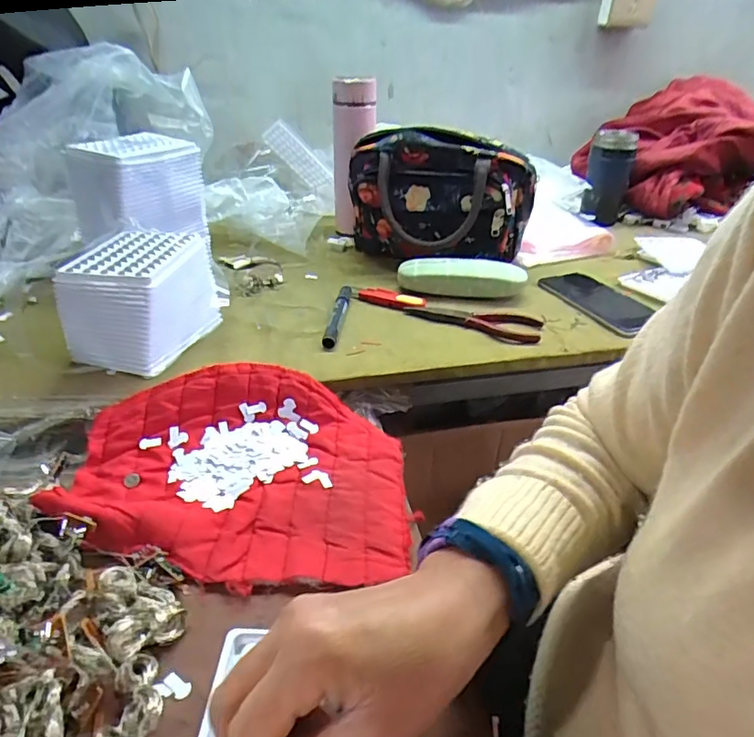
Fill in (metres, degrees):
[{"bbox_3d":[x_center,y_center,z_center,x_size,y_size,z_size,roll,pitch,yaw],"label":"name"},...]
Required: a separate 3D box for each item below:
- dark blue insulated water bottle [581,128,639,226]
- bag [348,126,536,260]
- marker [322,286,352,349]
[{"bbox_3d":[0.396,-0.326,0.914,0.075,0.146,0.082,14,34,19],"label":"dark blue insulated water bottle"},{"bbox_3d":[0.074,-0.218,0.718,0.238,0.171,0.108,15,35,20],"label":"bag"},{"bbox_3d":[-0.043,-0.060,0.603,0.016,0.016,0.129,4,32,4],"label":"marker"}]

